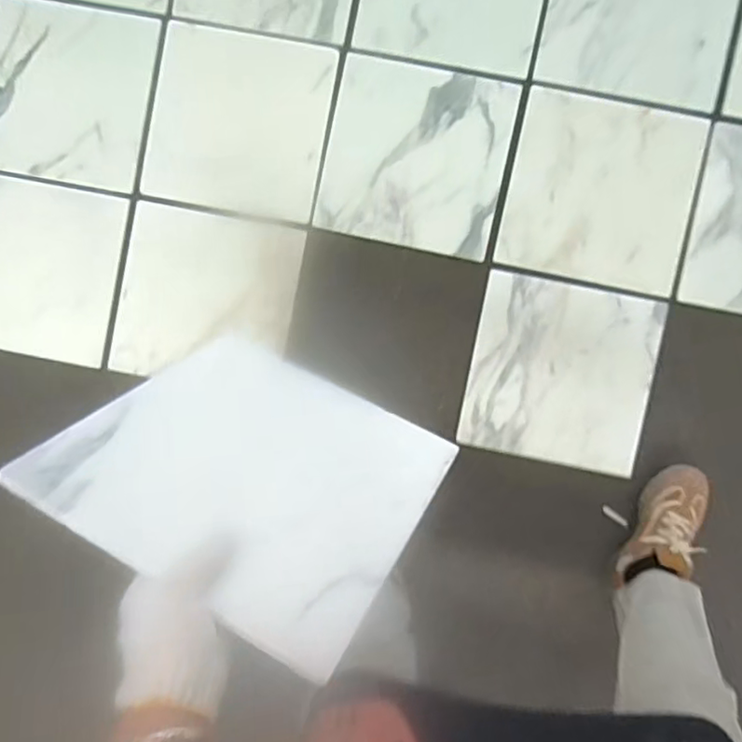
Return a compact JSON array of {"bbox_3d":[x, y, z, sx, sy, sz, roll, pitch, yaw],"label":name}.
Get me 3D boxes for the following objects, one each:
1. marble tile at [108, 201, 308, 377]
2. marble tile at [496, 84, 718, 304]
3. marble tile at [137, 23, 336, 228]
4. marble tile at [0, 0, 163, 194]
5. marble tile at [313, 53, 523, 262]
[{"bbox_3d":[-0.285,-0.125,1.037,0.295,0.017,0.288,11,98,0],"label":"marble tile"},{"bbox_3d":[0.392,-0.301,1.008,0.308,0.016,0.291,12,100,1],"label":"marble tile"},{"bbox_3d":[-0.221,-0.416,1.006,0.293,0.012,0.281,11,98,0],"label":"marble tile"},{"bbox_3d":[-0.517,-0.468,1.008,0.280,0.015,0.287,13,98,0],"label":"marble tile"},{"bbox_3d":[0.079,-0.359,1.012,0.295,0.014,0.293,11,98,0],"label":"marble tile"}]

